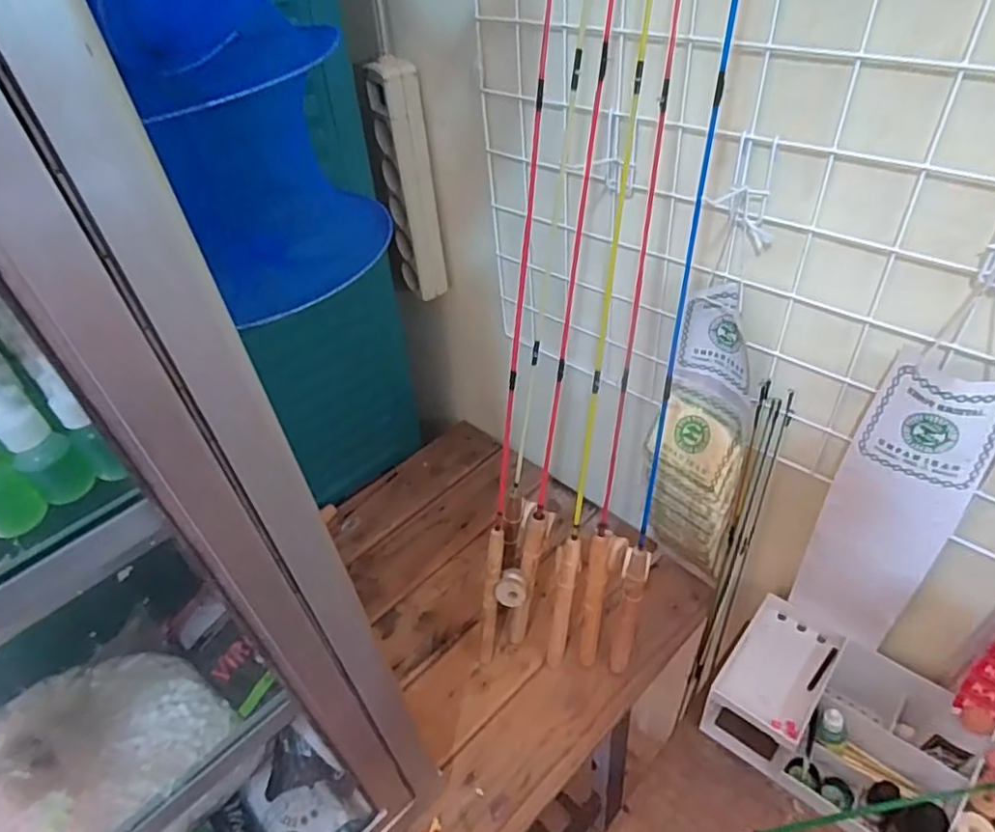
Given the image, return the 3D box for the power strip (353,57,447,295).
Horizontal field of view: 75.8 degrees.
[{"bbox_3d":[-0.104,-0.259,0.744,0.066,0.262,0.045,-11,42,-6],"label":"power strip"}]

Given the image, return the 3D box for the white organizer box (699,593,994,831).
[{"bbox_3d":[0.351,0.325,0.667,0.229,0.090,0.142,28,52,32],"label":"white organizer box"}]

